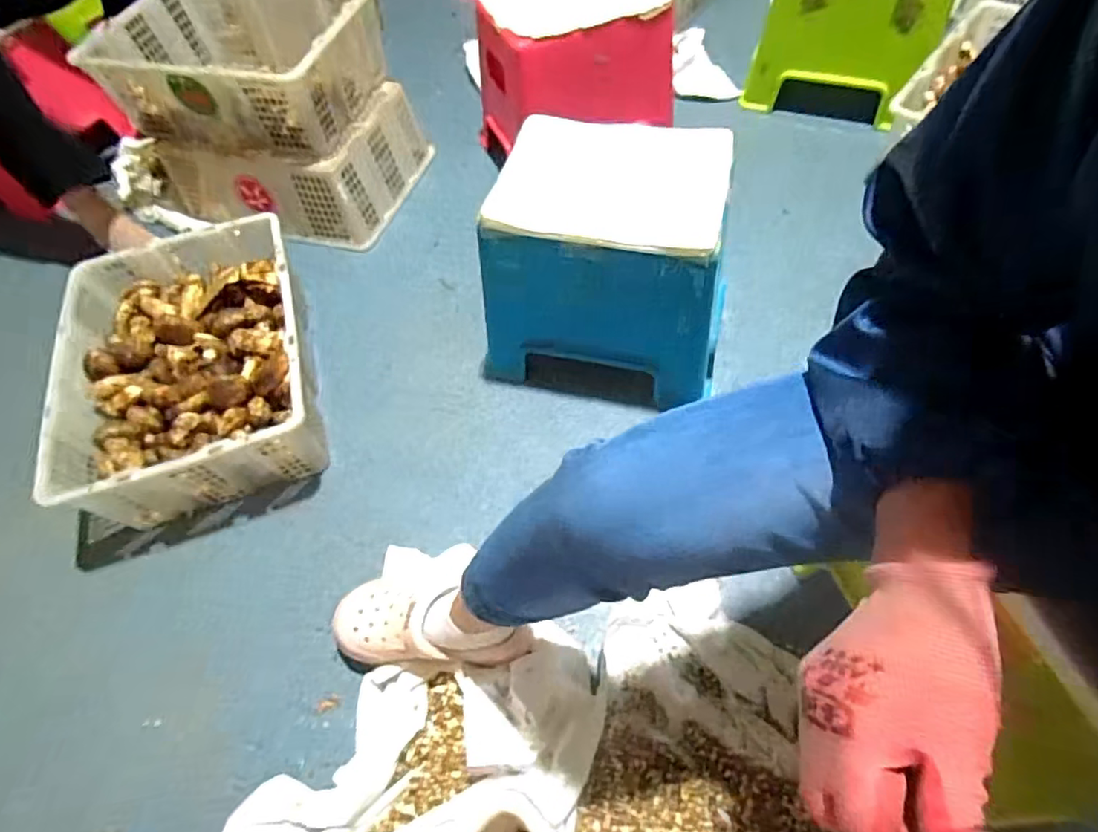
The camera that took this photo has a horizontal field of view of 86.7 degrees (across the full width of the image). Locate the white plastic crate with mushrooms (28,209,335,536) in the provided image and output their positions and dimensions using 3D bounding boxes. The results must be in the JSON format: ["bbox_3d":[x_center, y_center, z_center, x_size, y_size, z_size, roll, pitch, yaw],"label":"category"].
[{"bbox_3d":[-0.548,-0.076,0.924,0.339,0.166,0.451,-16,58,-5],"label":"white plastic crate with mushrooms"}]

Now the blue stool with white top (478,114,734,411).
[{"bbox_3d":[0.094,-0.216,0.872,0.337,0.312,0.256,11,60,11],"label":"blue stool with white top"}]

